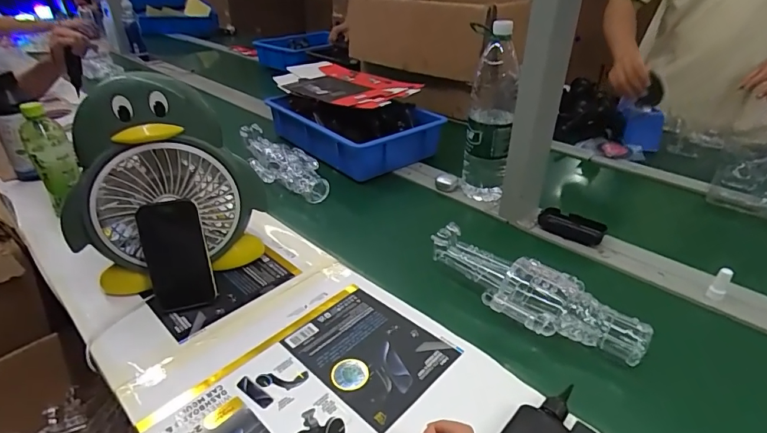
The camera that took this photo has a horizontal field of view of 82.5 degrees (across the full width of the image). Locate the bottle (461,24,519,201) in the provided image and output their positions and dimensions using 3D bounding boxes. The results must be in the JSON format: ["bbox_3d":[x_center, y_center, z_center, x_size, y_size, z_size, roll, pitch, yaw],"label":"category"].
[{"bbox_3d":[0.200,-0.182,0.823,0.087,0.315,0.085,7,33,11],"label":"bottle"}]

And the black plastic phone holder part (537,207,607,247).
[{"bbox_3d":[0.330,0.017,0.770,0.109,0.032,0.038,26,41,34],"label":"black plastic phone holder part"}]

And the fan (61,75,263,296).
[{"bbox_3d":[-0.304,-0.033,0.610,0.249,0.286,0.073,-12,34,-17],"label":"fan"}]

